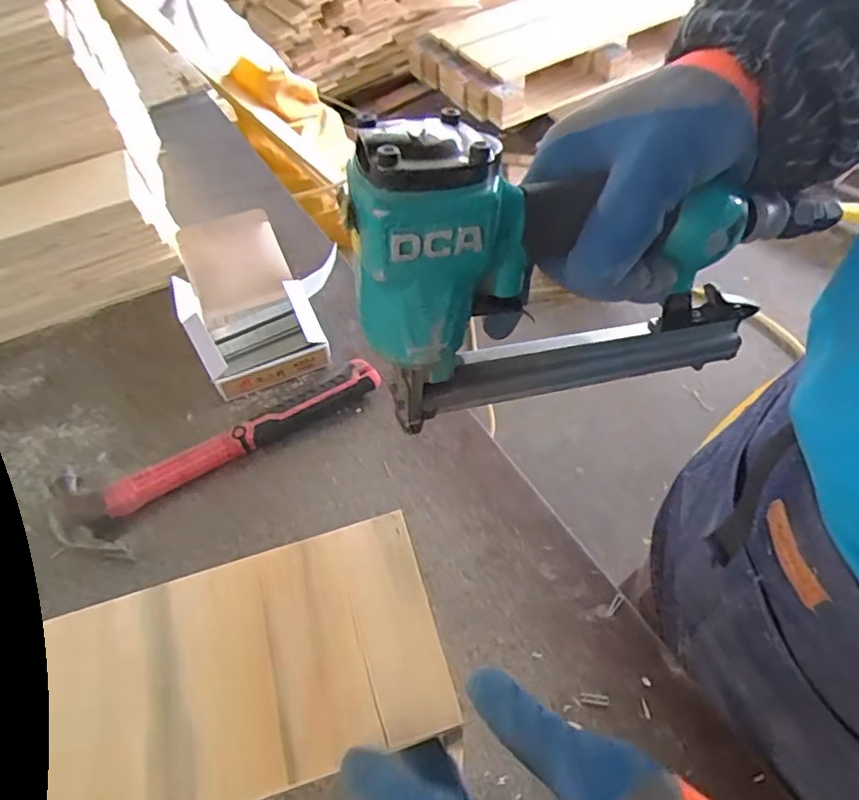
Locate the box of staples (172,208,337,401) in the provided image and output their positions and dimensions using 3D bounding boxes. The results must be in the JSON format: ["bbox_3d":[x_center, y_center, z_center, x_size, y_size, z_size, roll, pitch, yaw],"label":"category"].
[{"bbox_3d":[-0.200,-0.130,0.727,0.190,0.043,0.274,-22,54,-11],"label":"box of staples"}]

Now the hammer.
[{"bbox_3d":[-0.207,0.037,0.613,0.323,0.031,0.099,-32,56,-17],"label":"hammer"}]

